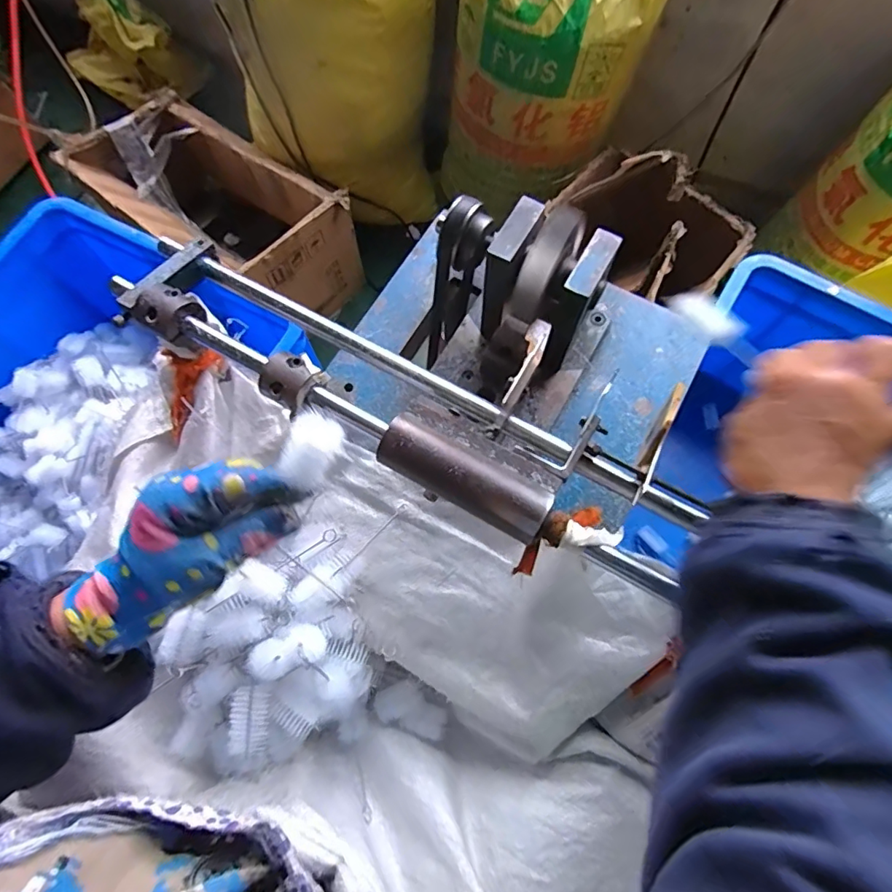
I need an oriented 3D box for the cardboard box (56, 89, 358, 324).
[{"bbox_3d":[-0.492,-0.503,1.139,0.551,0.257,0.308,38,75,14],"label":"cardboard box"}]

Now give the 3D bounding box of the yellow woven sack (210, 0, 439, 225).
[{"bbox_3d":[-0.220,-0.784,1.027,0.389,0.549,0.266,5,70,3],"label":"yellow woven sack"}]

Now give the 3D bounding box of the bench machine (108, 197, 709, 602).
[{"bbox_3d":[0.007,-0.107,0.443,0.406,0.147,0.292,30,73,12],"label":"bench machine"}]

